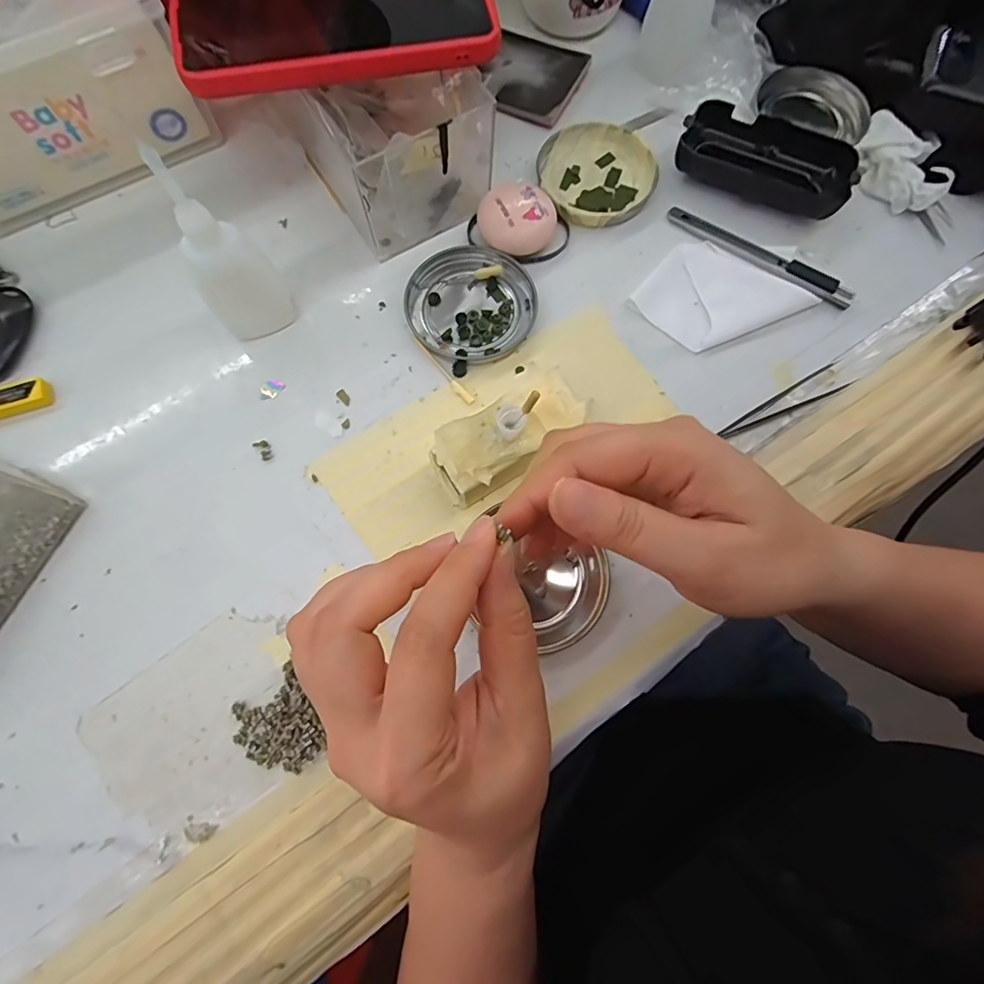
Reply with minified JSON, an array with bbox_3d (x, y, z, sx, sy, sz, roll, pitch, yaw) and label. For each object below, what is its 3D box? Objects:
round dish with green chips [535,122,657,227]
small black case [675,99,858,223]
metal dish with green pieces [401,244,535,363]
[{"bbox_3d":[0.071,-0.215,0.338,0.075,0.008,0.078,0,75,0],"label":"round dish with green chips"},{"bbox_3d":[0.180,-0.220,0.332,0.109,0.023,0.055,22,76,6],"label":"small black case"},{"bbox_3d":[-0.014,-0.117,0.311,0.078,0.008,0.076,32,77,8],"label":"metal dish with green pieces"}]

